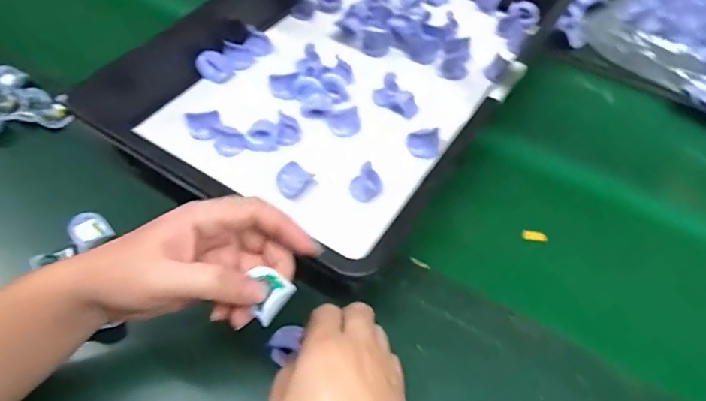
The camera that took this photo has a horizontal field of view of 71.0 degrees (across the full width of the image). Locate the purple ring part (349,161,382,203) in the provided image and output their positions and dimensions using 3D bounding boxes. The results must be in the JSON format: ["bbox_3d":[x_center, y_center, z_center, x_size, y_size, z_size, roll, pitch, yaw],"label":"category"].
[{"bbox_3d":[0.013,-0.018,0.511,0.032,0.024,0.029,-37,63,-25],"label":"purple ring part"}]

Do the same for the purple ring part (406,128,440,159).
[{"bbox_3d":[0.077,-0.064,0.553,0.037,0.038,0.011,-12,39,-10],"label":"purple ring part"}]

